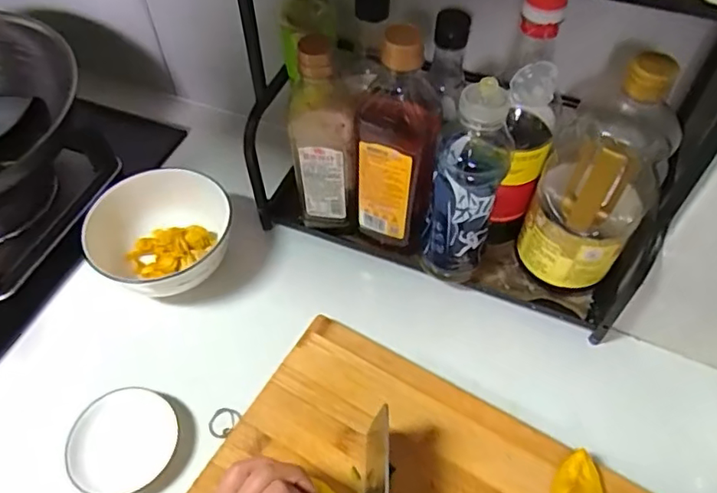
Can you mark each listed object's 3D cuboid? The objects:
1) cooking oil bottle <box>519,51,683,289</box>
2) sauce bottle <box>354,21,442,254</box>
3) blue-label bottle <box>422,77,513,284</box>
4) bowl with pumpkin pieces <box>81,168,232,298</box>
[{"bbox_3d":[0.217,-0.060,0.510,0.094,0.233,0.077,23,57,16],"label":"cooking oil bottle"},{"bbox_3d":[0.038,-0.099,0.553,0.072,0.256,0.071,6,54,5],"label":"sauce bottle"},{"bbox_3d":[0.101,-0.058,0.534,0.060,0.219,0.070,11,55,8],"label":"blue-label bottle"},{"bbox_3d":[-0.216,-0.004,0.619,0.151,0.074,0.138,0,54,0],"label":"bowl with pumpkin pieces"}]

